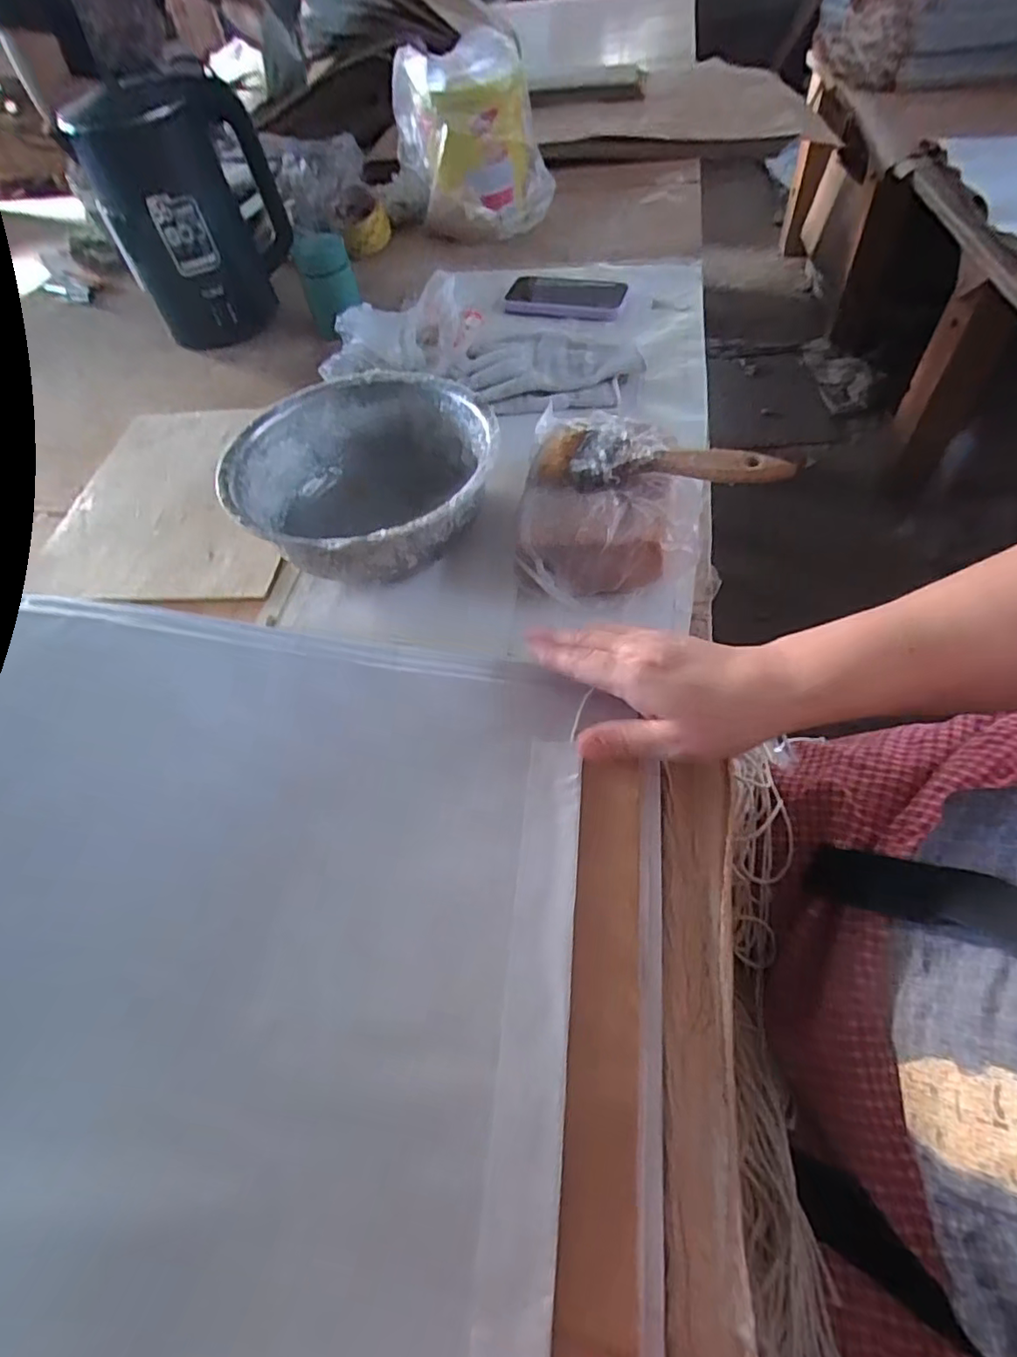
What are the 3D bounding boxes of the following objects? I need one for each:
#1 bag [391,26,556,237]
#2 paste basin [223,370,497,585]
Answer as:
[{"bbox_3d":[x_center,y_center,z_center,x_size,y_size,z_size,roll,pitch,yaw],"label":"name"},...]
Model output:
[{"bbox_3d":[-0.050,-0.783,0.834,0.215,0.185,0.157,-11,57,-1],"label":"bag"},{"bbox_3d":[-0.120,-0.159,0.486,0.206,0.099,0.215,-3,57,4],"label":"paste basin"}]

